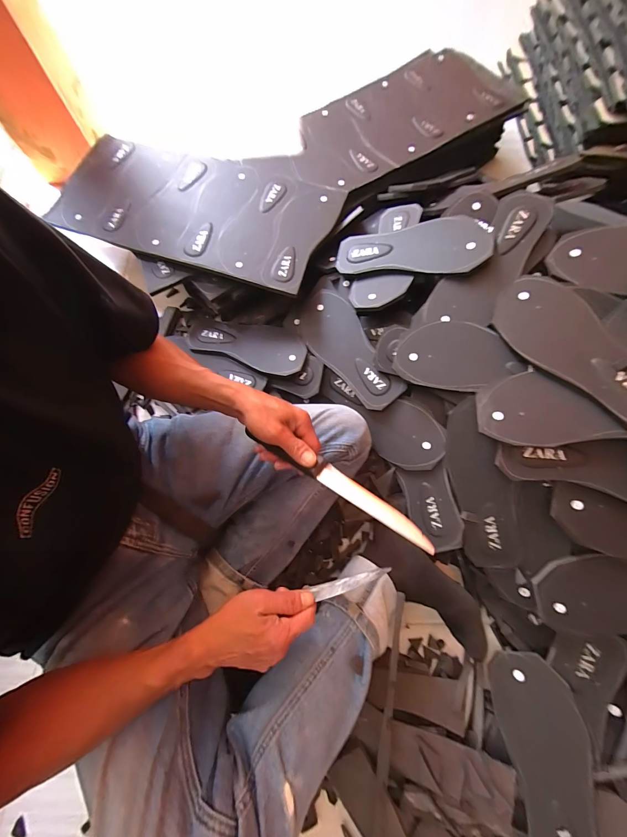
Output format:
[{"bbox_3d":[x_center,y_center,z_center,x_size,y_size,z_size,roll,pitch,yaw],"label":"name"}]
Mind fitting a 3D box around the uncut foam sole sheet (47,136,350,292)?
[{"bbox_3d":[-0.239,-0.433,0.620,0.554,0.022,0.283,18,74,8],"label":"uncut foam sole sheet"}]

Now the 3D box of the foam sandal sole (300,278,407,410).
[{"bbox_3d":[0.055,-0.135,0.573,0.102,0.024,0.275,-38,70,20],"label":"foam sandal sole"}]

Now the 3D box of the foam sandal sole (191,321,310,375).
[{"bbox_3d":[-0.136,-0.146,0.616,0.254,0.016,0.106,11,67,12],"label":"foam sandal sole"}]

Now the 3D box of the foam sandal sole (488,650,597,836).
[{"bbox_3d":[0.309,0.458,0.403,0.098,0.015,0.249,-17,63,26],"label":"foam sandal sole"}]

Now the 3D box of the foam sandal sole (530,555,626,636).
[{"bbox_3d":[0.426,0.222,0.388,0.254,0.015,0.098,-11,85,20],"label":"foam sandal sole"}]

